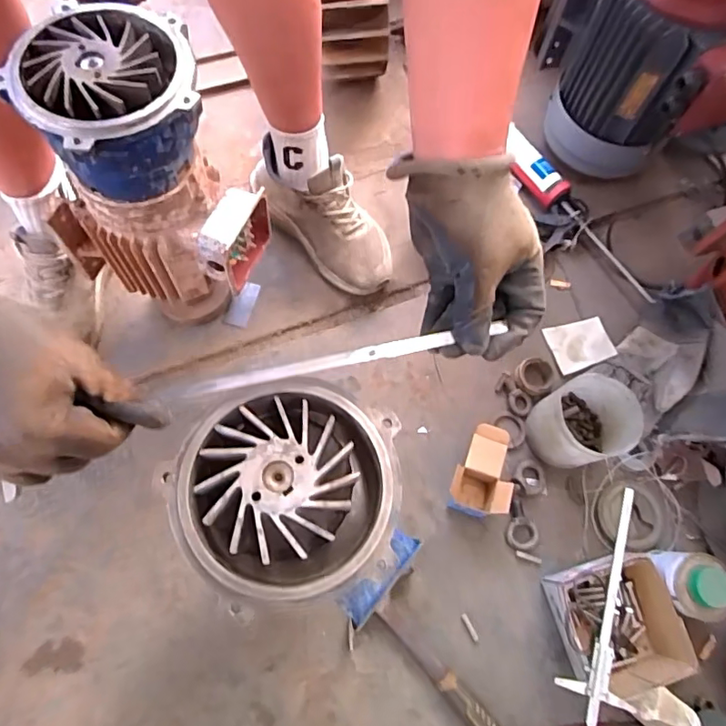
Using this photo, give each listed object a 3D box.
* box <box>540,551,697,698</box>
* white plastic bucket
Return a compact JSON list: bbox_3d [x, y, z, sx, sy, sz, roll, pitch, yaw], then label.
[{"bbox_3d":[0.340,0.355,0.738,0.147,0.078,0.167,-20,74,-8],"label":"box"},{"bbox_3d":[0.318,0.087,0.798,0.116,0.122,0.114,1,72,-2],"label":"white plastic bucket"}]

